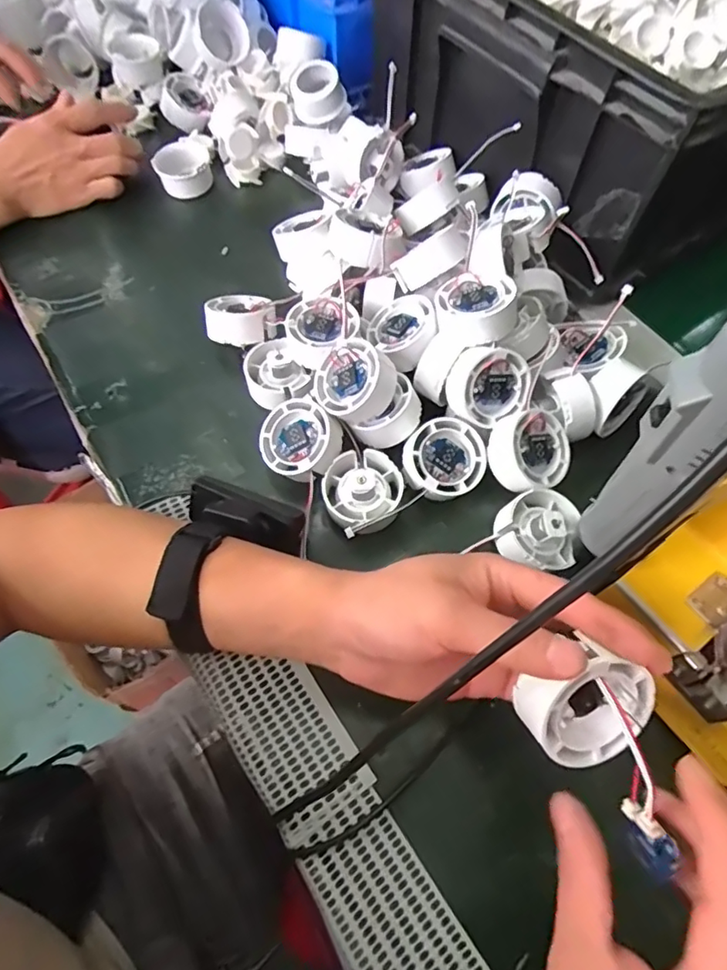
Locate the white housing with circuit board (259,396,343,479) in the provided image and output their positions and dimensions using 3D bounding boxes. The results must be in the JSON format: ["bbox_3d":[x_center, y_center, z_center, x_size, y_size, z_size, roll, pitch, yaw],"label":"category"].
[{"bbox_3d":[-0.044,-0.031,0.383,0.052,0.024,0.052,-5,76,20],"label":"white housing with circuit board"}]

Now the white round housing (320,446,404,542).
[{"bbox_3d":[-0.001,0.004,0.372,0.055,0.033,0.055,1,63,-1],"label":"white round housing"}]

